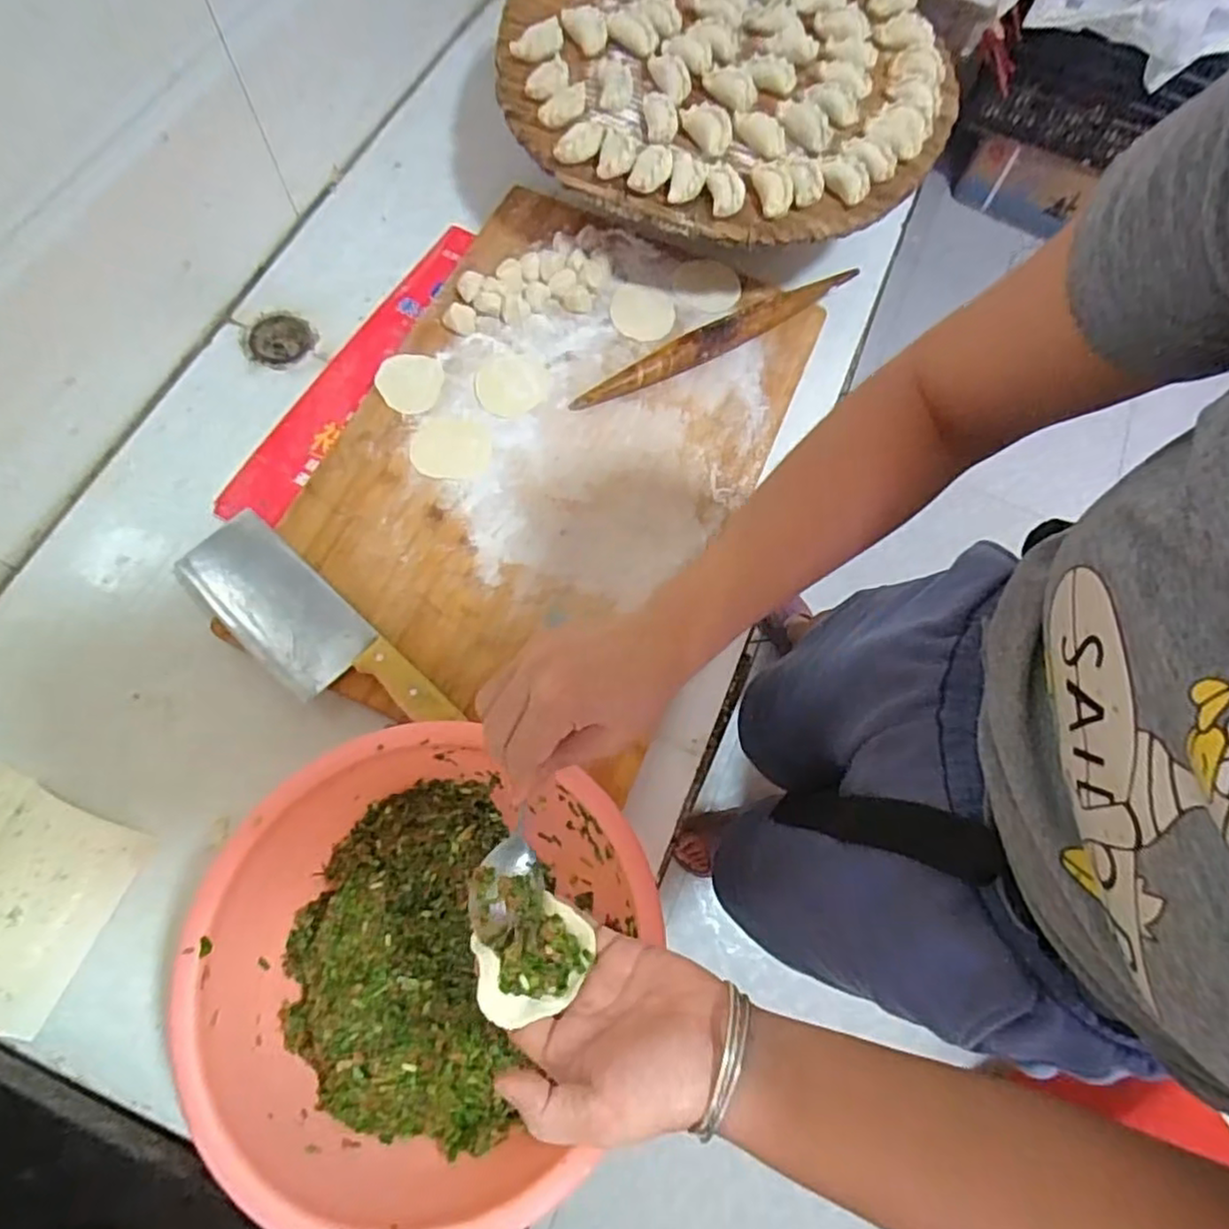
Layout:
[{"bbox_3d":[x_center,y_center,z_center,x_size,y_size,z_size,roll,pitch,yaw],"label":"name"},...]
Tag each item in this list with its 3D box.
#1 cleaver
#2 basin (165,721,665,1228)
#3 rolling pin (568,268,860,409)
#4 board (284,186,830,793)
[{"bbox_3d":[-0.250,0.019,0.554,0.266,0.020,0.080,41,73,10],"label":"cleaver"},{"bbox_3d":[-0.132,0.232,0.452,0.256,0.095,0.277,1,70,-3],"label":"basin"},{"bbox_3d":[0.106,-0.281,0.671,0.326,0.027,0.033,-32,76,-14],"label":"rolling pin"},{"bbox_3d":[-0.050,-0.166,0.629,0.360,0.029,0.550,23,71,4],"label":"board"}]

